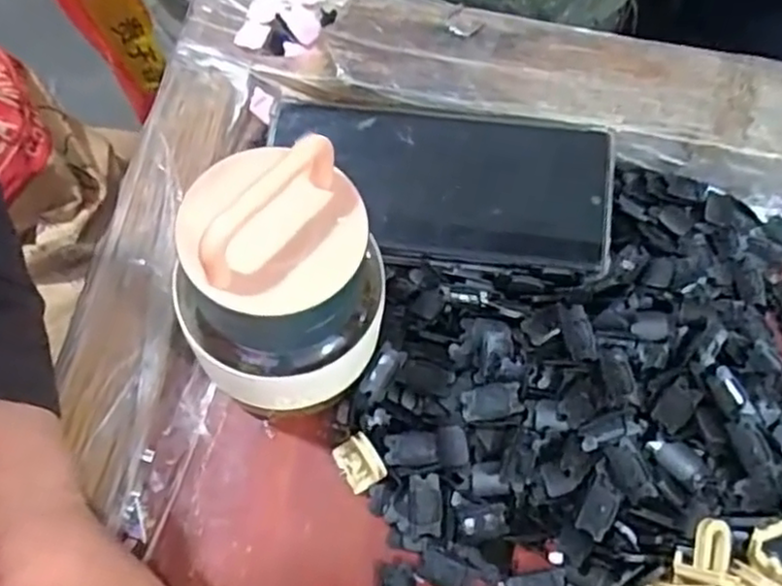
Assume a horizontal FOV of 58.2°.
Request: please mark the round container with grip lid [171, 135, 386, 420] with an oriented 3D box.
[{"bbox_3d":[-0.041,0.000,0.249,0.067,0.115,0.062,1,64,-3],"label":"round container with grip lid"}]

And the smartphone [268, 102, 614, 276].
[{"bbox_3d":[0.022,-0.052,0.334,0.160,0.016,0.073,10,64,2],"label":"smartphone"}]

